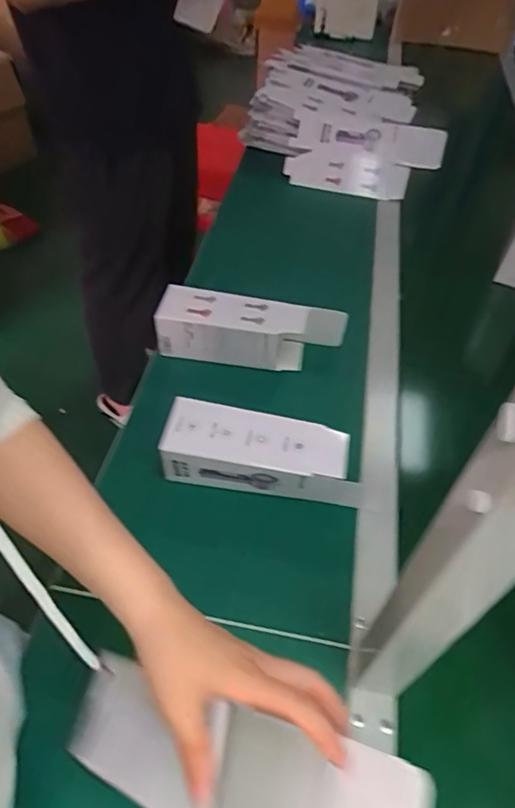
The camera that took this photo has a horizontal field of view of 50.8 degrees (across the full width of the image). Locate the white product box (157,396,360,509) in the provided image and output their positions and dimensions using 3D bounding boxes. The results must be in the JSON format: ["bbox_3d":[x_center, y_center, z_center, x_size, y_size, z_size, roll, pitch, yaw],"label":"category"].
[{"bbox_3d":[0.005,0.061,0.613,0.215,0.075,0.067,11,50,3],"label":"white product box"}]

